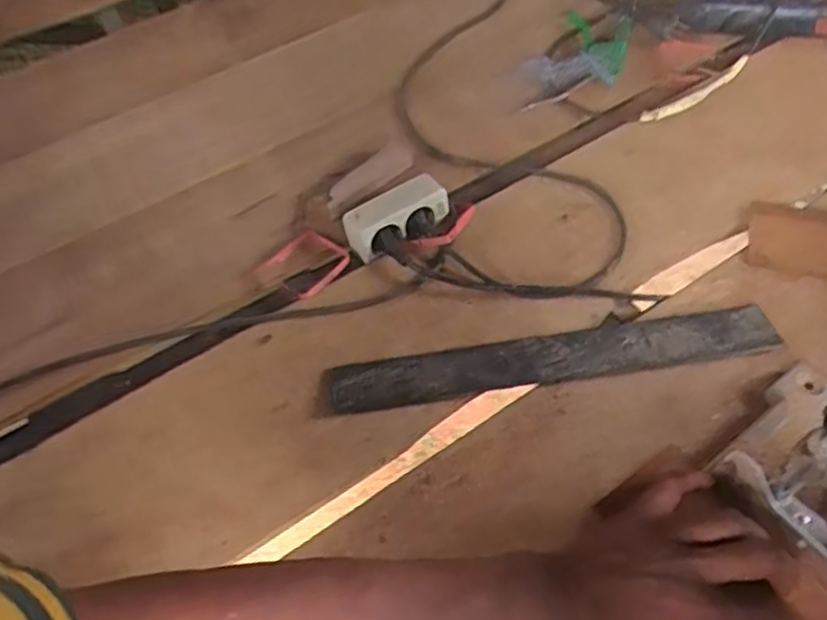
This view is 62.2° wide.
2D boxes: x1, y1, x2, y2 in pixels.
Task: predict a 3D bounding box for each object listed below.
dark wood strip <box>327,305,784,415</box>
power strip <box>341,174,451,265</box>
[{"bbox_3d":[0.125,0.044,0.625,0.401,0.013,0.053,-9,56,-2],"label":"dark wood strip"},{"bbox_3d":[-0.017,-0.097,0.704,0.111,0.037,0.046,-26,58,-13],"label":"power strip"}]

